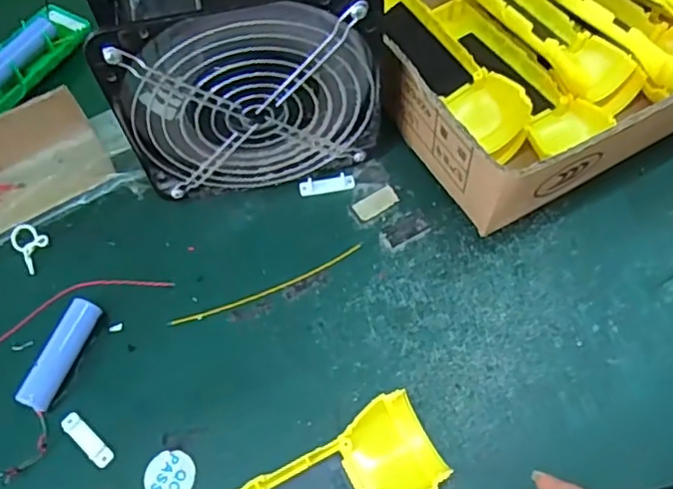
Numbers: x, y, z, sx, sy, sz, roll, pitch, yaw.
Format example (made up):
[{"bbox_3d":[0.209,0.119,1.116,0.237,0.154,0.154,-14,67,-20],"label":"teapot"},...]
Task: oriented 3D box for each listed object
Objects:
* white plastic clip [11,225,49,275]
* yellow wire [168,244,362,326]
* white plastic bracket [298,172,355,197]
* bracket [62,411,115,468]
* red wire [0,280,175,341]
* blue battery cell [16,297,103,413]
[{"bbox_3d":[-0.200,-0.001,0.410,0.020,0.004,0.038,-34,67,-14],"label":"white plastic clip"},{"bbox_3d":[-0.043,0.027,0.396,0.128,0.004,0.008,-23,64,-9],"label":"yellow wire"},{"bbox_3d":[-0.006,-0.041,0.426,0.038,0.004,0.012,-9,63,-2],"label":"white plastic bracket"},{"bbox_3d":[-0.141,0.110,0.353,0.038,0.004,0.010,38,71,19],"label":"bracket"},{"bbox_3d":[-0.165,0.036,0.395,0.121,0.006,0.026,-21,64,-8],"label":"red wire"},{"bbox_3d":[-0.161,0.064,0.368,0.018,0.015,0.067,18,65,11],"label":"blue battery cell"}]

